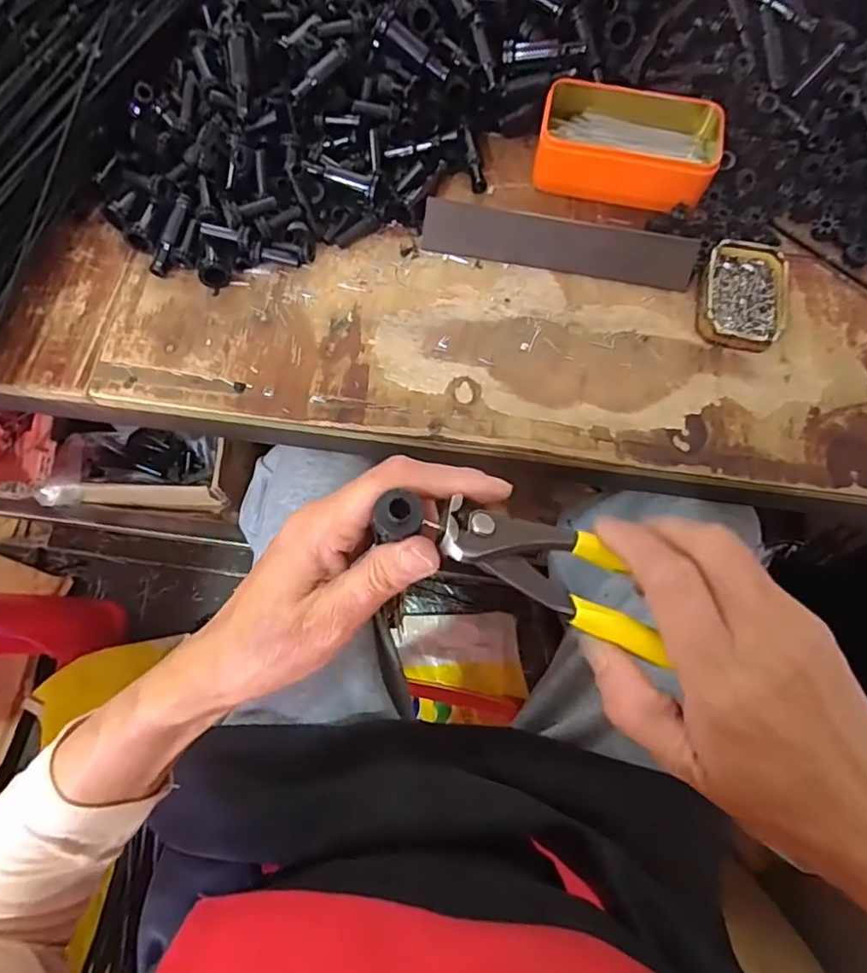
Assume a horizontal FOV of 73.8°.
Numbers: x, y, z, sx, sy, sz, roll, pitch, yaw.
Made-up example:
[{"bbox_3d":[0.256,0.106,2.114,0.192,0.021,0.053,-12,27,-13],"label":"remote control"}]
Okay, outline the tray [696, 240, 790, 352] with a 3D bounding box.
[{"bbox_3d":[0.245,-0.150,0.456,0.063,0.021,0.091,17,72,3],"label":"tray"}]

